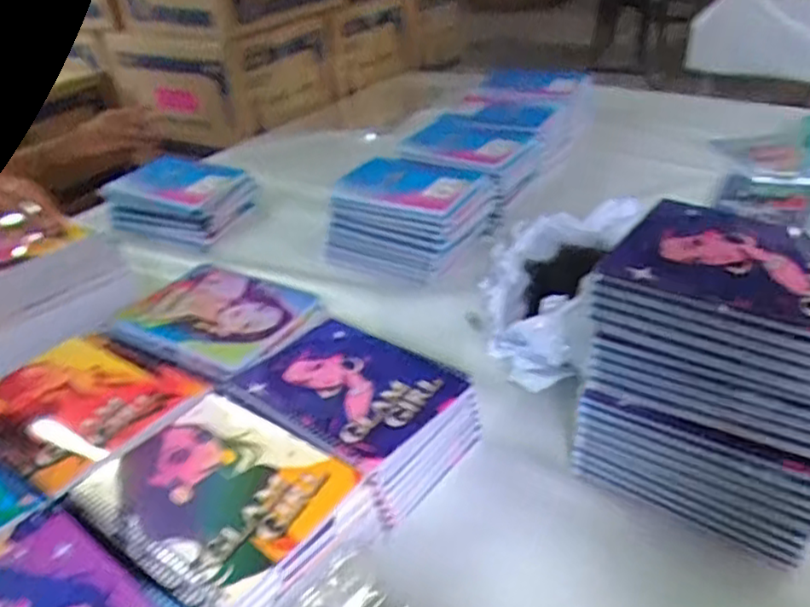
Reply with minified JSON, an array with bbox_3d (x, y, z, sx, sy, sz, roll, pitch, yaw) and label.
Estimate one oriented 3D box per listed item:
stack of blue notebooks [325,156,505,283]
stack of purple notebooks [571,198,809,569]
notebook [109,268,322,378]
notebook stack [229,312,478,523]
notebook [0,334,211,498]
[{"bbox_3d":[0.009,-0.133,1.048,0.223,0.113,0.182,12,35,23],"label":"stack of blue notebooks"},{"bbox_3d":[0.264,0.072,0.572,0.192,0.234,0.124,21,40,31],"label":"stack of purple notebooks"},{"bbox_3d":[-0.221,0.013,0.789,0.190,0.022,0.168,15,36,28],"label":"notebook"},{"bbox_3d":[-0.056,0.111,0.684,0.208,0.090,0.155,19,38,32],"label":"notebook stack"},{"bbox_3d":[-0.320,0.089,0.664,0.195,0.011,0.173,19,38,32],"label":"notebook"}]

